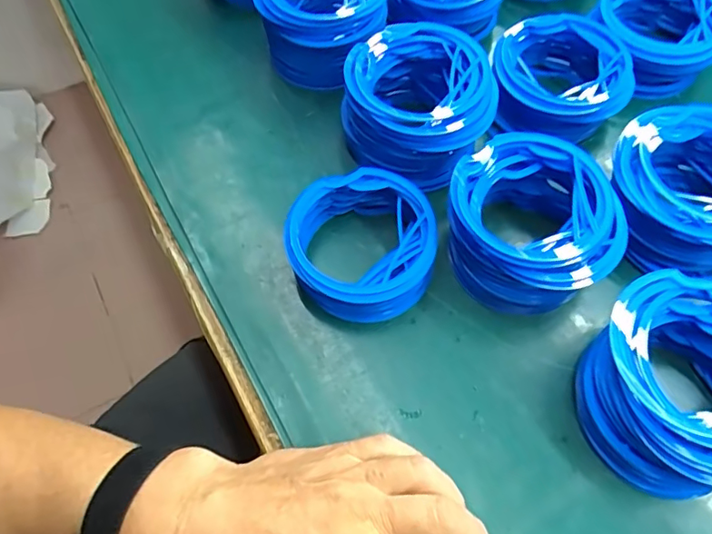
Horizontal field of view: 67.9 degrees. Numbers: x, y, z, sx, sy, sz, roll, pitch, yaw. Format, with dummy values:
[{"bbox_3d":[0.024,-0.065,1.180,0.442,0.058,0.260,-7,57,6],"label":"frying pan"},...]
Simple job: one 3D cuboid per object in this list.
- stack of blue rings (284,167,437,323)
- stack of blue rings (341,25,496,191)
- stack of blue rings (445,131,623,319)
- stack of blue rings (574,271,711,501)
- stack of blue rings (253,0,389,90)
[{"bbox_3d":[0.004,-0.015,0.359,0.096,0.034,0.095,-12,64,-4],"label":"stack of blue rings"},{"bbox_3d":[0.045,-0.119,0.393,0.111,0.058,0.112,24,67,13],"label":"stack of blue rings"},{"bbox_3d":[0.114,-0.028,0.351,0.111,0.053,0.108,39,71,19],"label":"stack of blue rings"},{"bbox_3d":[0.188,0.066,0.301,0.109,0.051,0.117,38,70,19],"label":"stack of blue rings"},{"bbox_3d":[-0.029,-0.208,0.439,0.109,0.060,0.100,13,65,9],"label":"stack of blue rings"}]

